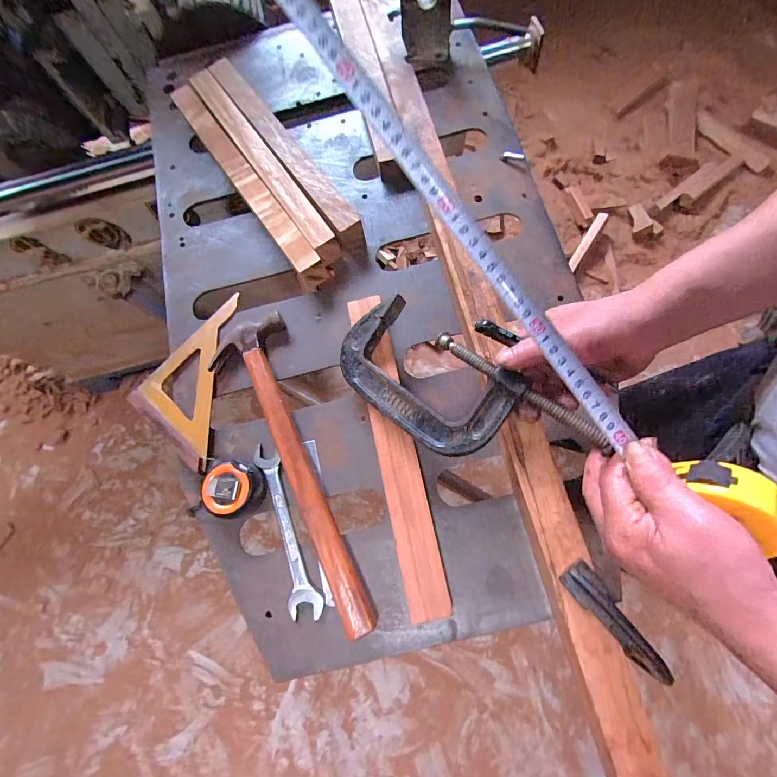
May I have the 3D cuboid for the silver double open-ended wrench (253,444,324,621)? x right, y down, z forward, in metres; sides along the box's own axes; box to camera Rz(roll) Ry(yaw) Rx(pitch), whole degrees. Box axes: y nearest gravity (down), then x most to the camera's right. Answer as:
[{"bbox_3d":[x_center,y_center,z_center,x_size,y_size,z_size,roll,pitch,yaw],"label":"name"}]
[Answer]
[{"bbox_3d":[-0.111,0.151,0.414,0.032,0.010,0.185,-19,77,-1],"label":"silver double open-ended wrench"}]

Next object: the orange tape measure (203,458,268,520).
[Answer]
[{"bbox_3d":[-0.168,0.109,0.417,0.054,0.038,0.058,-1,77,4],"label":"orange tape measure"}]

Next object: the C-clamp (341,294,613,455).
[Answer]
[{"bbox_3d":[0.053,-0.004,0.376,0.251,0.036,0.114,26,77,27],"label":"C-clamp"}]

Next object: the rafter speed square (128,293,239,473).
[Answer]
[{"bbox_3d":[-0.256,-0.015,0.465,0.106,0.024,0.219,0,77,4],"label":"rafter speed square"}]

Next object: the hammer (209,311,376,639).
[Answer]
[{"bbox_3d":[-0.104,0.079,0.417,0.086,0.027,0.356,-25,77,-2],"label":"hammer"}]

